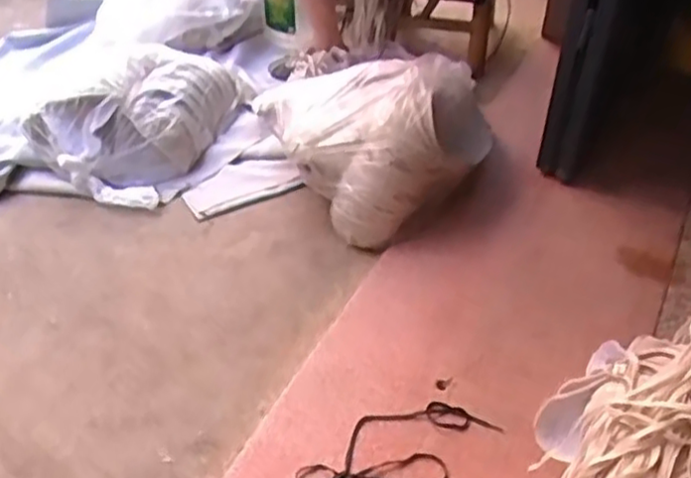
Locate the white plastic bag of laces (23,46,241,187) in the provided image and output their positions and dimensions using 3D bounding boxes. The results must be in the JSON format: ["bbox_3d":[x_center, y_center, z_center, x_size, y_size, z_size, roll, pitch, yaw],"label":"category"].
[{"bbox_3d":[-0.429,-0.285,1.649,0.517,0.167,0.262,-30,50,-29],"label":"white plastic bag of laces"}]

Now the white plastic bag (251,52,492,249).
[{"bbox_3d":[0.037,-0.234,1.488,0.338,0.226,0.471,-28,45,-27],"label":"white plastic bag"}]

